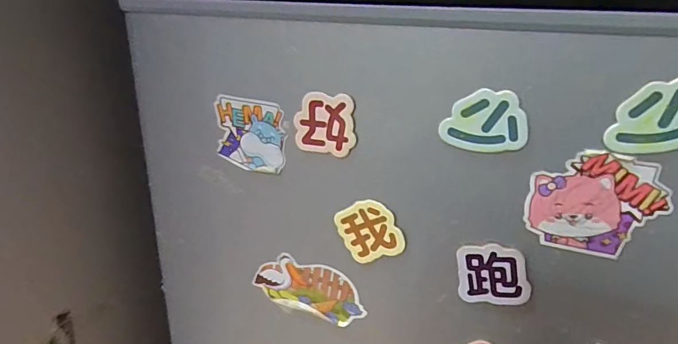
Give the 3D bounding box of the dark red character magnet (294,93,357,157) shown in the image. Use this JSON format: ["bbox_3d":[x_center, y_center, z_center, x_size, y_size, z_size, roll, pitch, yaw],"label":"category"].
[{"bbox_3d":[-0.007,-0.025,0.227,0.032,0.031,0.004,11,23,21],"label":"dark red character magnet"}]

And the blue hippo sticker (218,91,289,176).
[{"bbox_3d":[-0.050,-0.021,0.250,0.043,0.040,0.007,14,24,27],"label":"blue hippo sticker"}]

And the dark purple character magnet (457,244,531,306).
[{"bbox_3d":[0.076,0.051,0.218,0.034,0.032,0.004,11,22,20],"label":"dark purple character magnet"}]

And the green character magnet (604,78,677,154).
[{"bbox_3d":[0.127,-0.021,0.173,0.034,0.029,0.004,9,22,17],"label":"green character magnet"}]

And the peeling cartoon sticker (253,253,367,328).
[{"bbox_3d":[-0.019,0.070,0.270,0.070,0.035,0.004,10,22,19],"label":"peeling cartoon sticker"}]

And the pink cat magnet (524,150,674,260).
[{"bbox_3d":[0.111,0.014,0.194,0.052,0.046,0.004,9,22,17],"label":"pink cat magnet"}]

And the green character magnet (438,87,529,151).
[{"bbox_3d":[0.064,-0.023,0.197,0.036,0.026,0.004,9,22,18],"label":"green character magnet"}]

